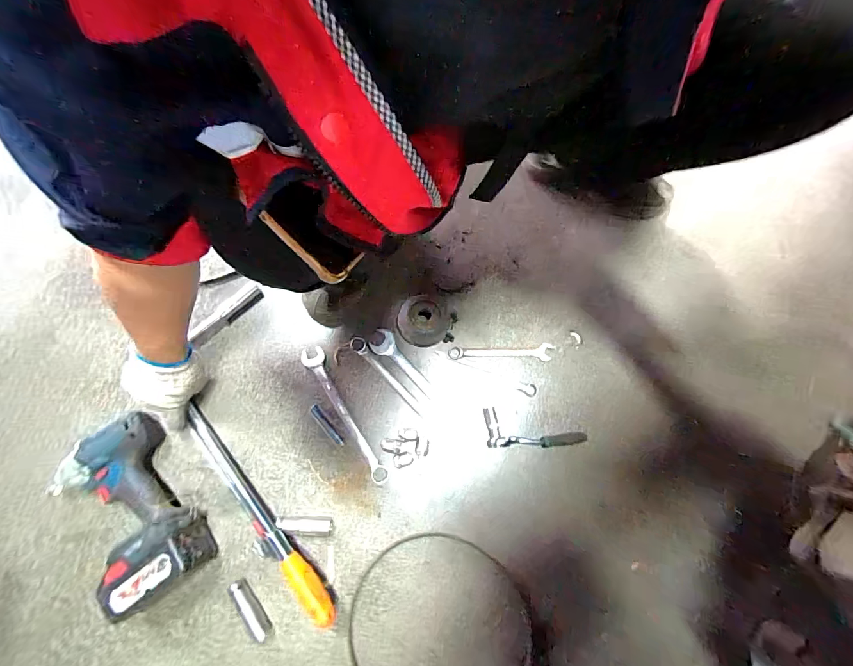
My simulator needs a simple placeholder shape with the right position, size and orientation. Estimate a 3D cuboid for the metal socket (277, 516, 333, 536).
[{"bbox_3d":[-0.180,0.285,0.551,0.080,0.018,0.028,1,74,-2],"label":"metal socket"}]

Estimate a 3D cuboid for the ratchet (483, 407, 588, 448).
[{"bbox_3d":[0.175,0.151,0.601,0.157,0.017,0.061,0,74,-2],"label":"ratchet"}]

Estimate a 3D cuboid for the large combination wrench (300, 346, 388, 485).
[{"bbox_3d":[-0.133,0.127,0.604,0.034,0.009,0.246,-31,77,-10],"label":"large combination wrench"}]

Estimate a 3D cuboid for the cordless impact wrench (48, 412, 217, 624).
[{"bbox_3d":[-0.412,0.246,0.523,0.133,0.078,0.247,-34,78,-11],"label":"cordless impact wrench"}]

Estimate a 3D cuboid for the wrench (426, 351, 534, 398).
[{"bbox_3d":[0.095,0.069,0.634,0.182,0.004,0.022,18,74,3],"label":"wrench"}]

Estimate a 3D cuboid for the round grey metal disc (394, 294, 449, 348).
[{"bbox_3d":[-0.006,-0.021,0.641,0.087,0.025,0.083,1,74,-2],"label":"round grey metal disc"}]

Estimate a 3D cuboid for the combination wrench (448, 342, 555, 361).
[{"bbox_3d":[0.127,0.035,0.643,0.178,0.006,0.028,-2,74,-3],"label":"combination wrench"}]

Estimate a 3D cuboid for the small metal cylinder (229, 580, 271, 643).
[{"bbox_3d":[-0.243,0.382,0.519,0.022,0.025,0.083,-36,78,-11],"label":"small metal cylinder"}]

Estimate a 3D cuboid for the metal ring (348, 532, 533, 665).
[{"bbox_3d":[0.019,0.421,0.529,0.261,0.005,0.239,26,75,6],"label":"metal ring"}]

